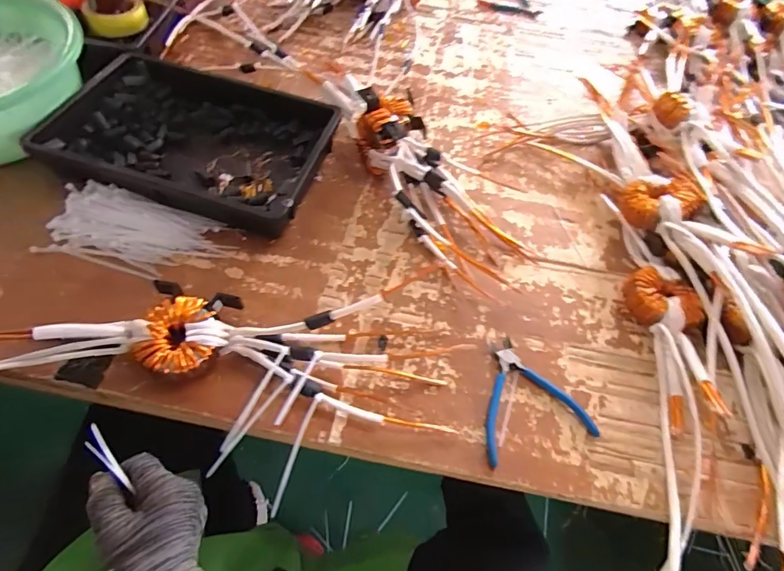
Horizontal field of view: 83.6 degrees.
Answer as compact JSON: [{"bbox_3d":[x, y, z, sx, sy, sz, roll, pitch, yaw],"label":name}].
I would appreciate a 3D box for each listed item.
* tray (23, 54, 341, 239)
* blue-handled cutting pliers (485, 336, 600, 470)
[{"bbox_3d":[-0.285,-0.213,0.651,0.364,0.075,0.247,15,58,3],"label":"tray"},{"bbox_3d":[0.152,0.124,0.513,0.134,0.014,0.135,-11,60,-13],"label":"blue-handled cutting pliers"}]

